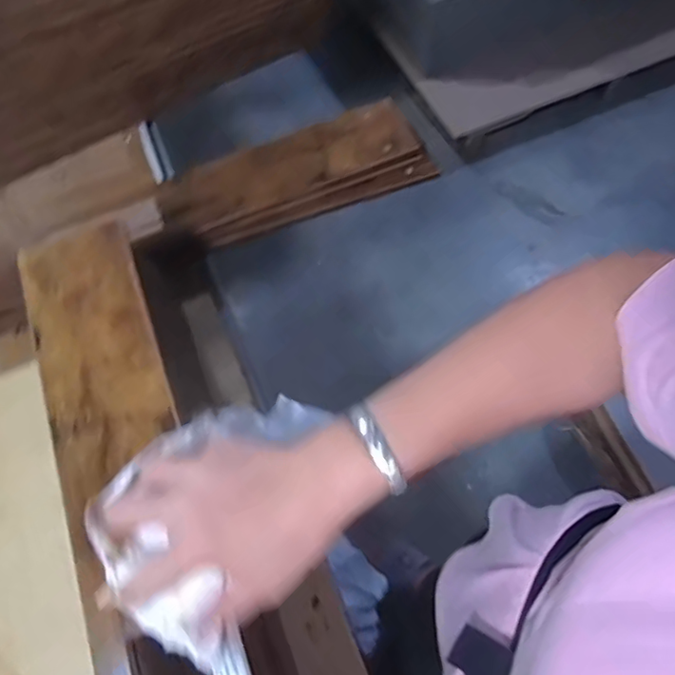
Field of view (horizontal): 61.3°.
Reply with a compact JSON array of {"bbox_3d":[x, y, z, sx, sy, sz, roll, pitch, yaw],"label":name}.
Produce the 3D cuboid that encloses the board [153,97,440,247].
[{"bbox_3d":[-0.041,-0.178,0.650,0.304,0.042,0.105,-23,68,-9],"label":"board"}]

